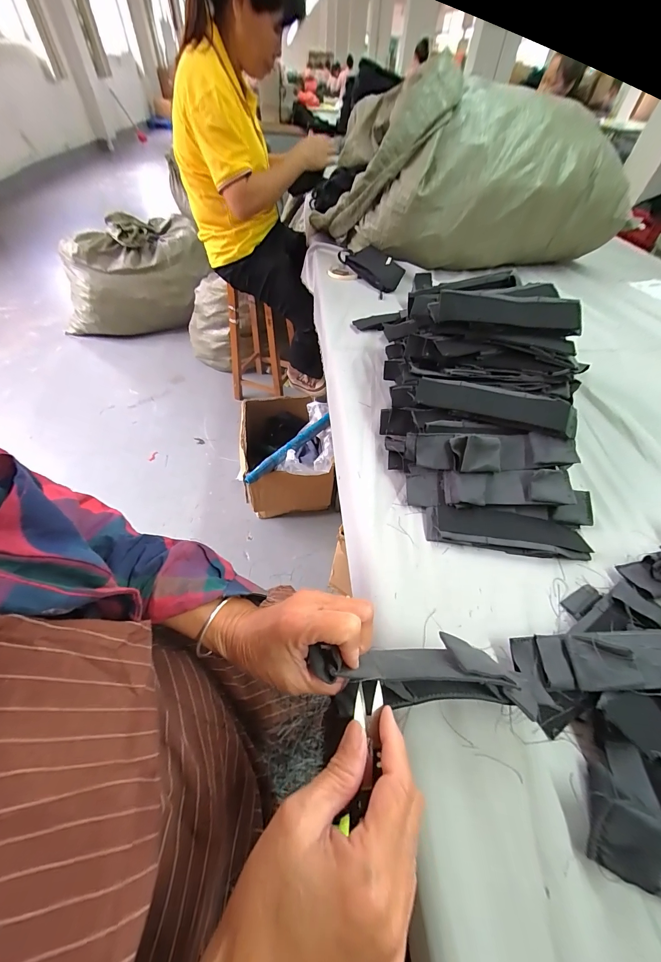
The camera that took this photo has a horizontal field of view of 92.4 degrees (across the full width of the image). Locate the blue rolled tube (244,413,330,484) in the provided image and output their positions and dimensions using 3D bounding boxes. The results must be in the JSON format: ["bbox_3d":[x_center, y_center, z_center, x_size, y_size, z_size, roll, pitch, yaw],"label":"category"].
[{"bbox_3d":[-0.133,-0.119,1.103,0.048,0.039,0.404,33,58,21],"label":"blue rolled tube"}]

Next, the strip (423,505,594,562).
[{"bbox_3d":[0.218,0.065,0.397,0.194,0.020,0.047,7,52,2],"label":"strip"}]

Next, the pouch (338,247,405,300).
[{"bbox_3d":[0.119,-0.595,0.882,0.099,0.043,0.240,-21,56,-18],"label":"pouch"}]

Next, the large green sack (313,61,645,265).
[{"bbox_3d":[0.395,-0.841,0.907,0.837,0.332,0.389,-4,53,-6],"label":"large green sack"}]

